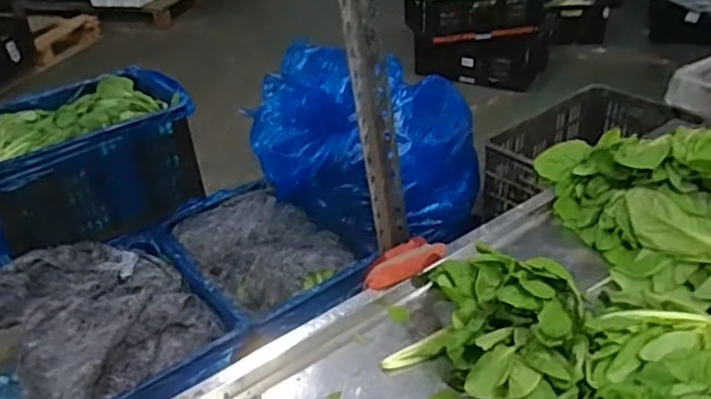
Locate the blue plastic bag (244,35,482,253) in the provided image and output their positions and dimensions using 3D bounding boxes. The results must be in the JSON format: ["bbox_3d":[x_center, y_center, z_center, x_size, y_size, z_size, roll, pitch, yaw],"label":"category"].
[{"bbox_3d":[0.029,-0.137,1.522,0.522,0.384,0.297,-11,34,-9],"label":"blue plastic bag"}]

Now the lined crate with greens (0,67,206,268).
[{"bbox_3d":[-0.705,-0.089,1.619,0.535,0.285,0.352,-29,41,-32],"label":"lined crate with greens"}]

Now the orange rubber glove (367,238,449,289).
[{"bbox_3d":[0.061,0.072,0.746,0.107,0.028,0.031,-19,36,-21],"label":"orange rubber glove"}]

